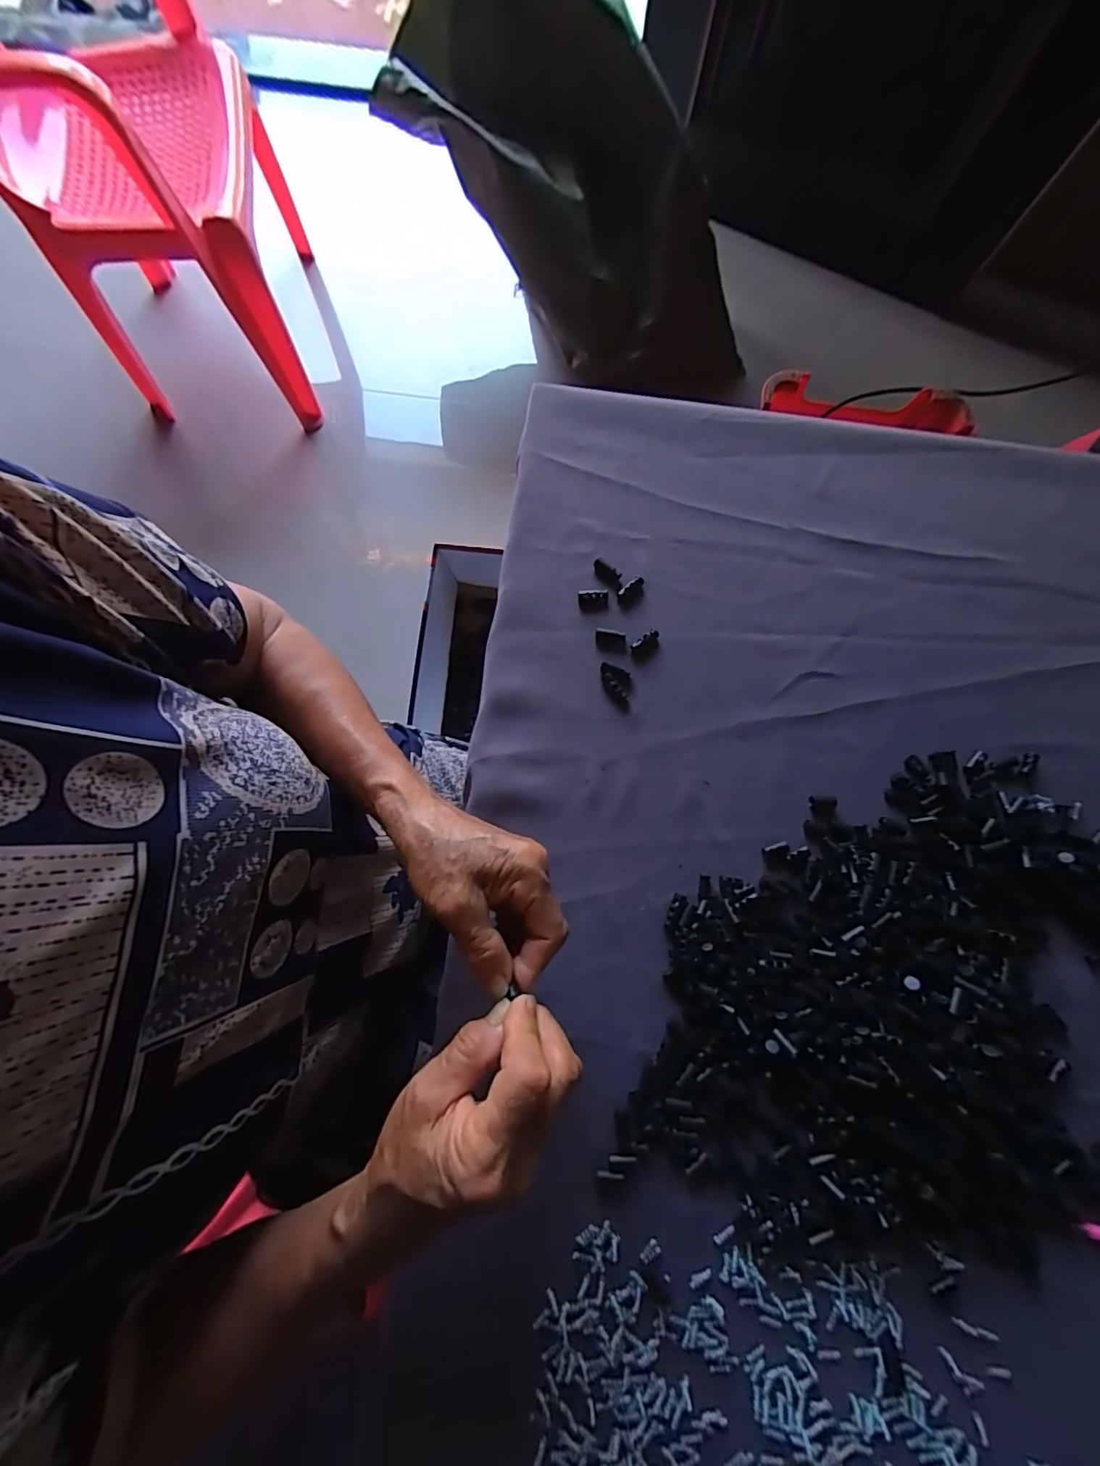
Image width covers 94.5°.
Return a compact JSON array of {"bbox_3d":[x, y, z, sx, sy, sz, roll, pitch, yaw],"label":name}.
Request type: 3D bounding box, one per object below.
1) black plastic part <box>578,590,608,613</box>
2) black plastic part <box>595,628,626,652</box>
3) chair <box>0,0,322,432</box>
[{"bbox_3d":[0.035,-0.108,0.415,0.024,0.004,0.019,-3,79,-2],"label":"black plastic part"},{"bbox_3d":[0.049,-0.074,0.408,0.024,0.004,0.017,12,79,1],"label":"black plastic part"},{"bbox_3d":[-0.700,-0.941,0.770,0.434,0.665,0.571,-6,80,-6],"label":"chair"}]

